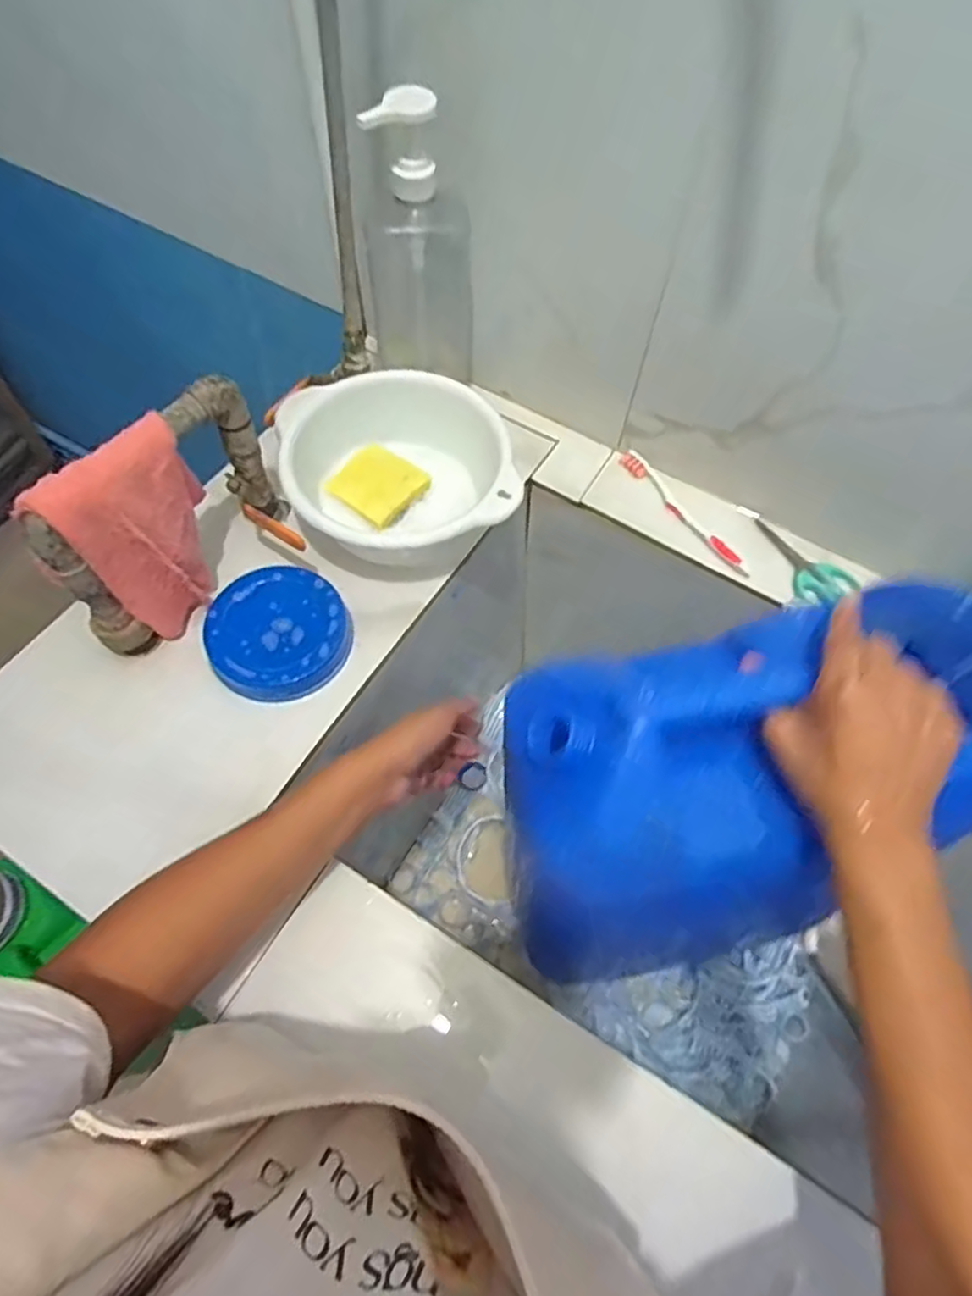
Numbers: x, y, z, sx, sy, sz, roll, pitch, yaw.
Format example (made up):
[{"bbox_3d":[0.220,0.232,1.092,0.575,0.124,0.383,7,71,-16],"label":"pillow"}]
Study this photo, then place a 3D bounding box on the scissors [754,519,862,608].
[{"bbox_3d":[0.301,-0.085,0.644,0.051,0.009,0.128,-14,46,-10],"label":"scissors"}]

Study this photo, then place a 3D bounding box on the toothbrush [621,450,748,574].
[{"bbox_3d":[0.197,-0.139,0.667,0.022,0.011,0.179,-30,67,-17],"label":"toothbrush"}]

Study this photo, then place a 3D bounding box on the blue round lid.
[{"bbox_3d":[-0.179,-0.014,0.578,0.116,0.026,0.116,1,62,-2],"label":"blue round lid"}]

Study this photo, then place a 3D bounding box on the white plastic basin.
[{"bbox_3d":[-0.080,-0.148,0.629,0.196,0.094,0.175,-8,63,-7],"label":"white plastic basin"}]

